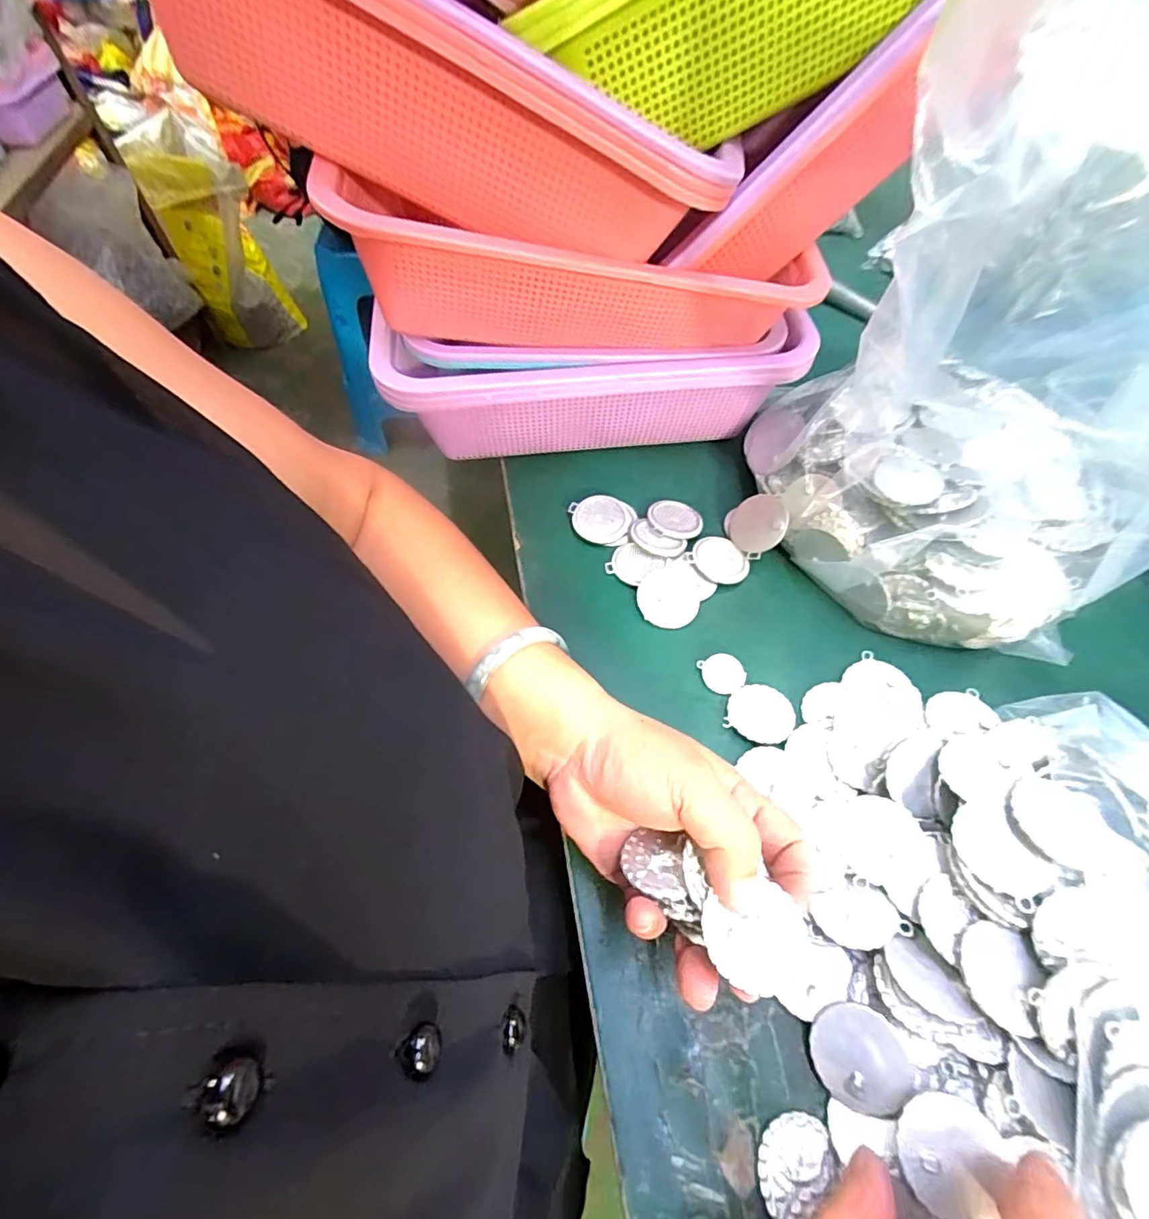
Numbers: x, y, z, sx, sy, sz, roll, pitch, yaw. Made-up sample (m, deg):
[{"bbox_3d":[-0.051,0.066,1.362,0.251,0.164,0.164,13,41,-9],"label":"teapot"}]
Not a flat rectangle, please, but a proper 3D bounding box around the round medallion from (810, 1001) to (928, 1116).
[{"bbox_3d":[0.119,0.187,0.222,0.036,0.007,0.035,-11,60,20],"label":"round medallion"}]

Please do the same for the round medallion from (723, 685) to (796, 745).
[{"bbox_3d":[0.109,0.059,0.310,0.036,0.004,0.037,-1,58,2],"label":"round medallion"}]

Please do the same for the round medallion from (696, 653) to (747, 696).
[{"bbox_3d":[0.091,0.039,0.325,0.025,0.005,0.025,-1,58,2],"label":"round medallion"}]

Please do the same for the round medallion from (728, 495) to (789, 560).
[{"bbox_3d":[0.126,-0.059,0.369,0.007,0.039,0.037,7,45,-46],"label":"round medallion"}]

